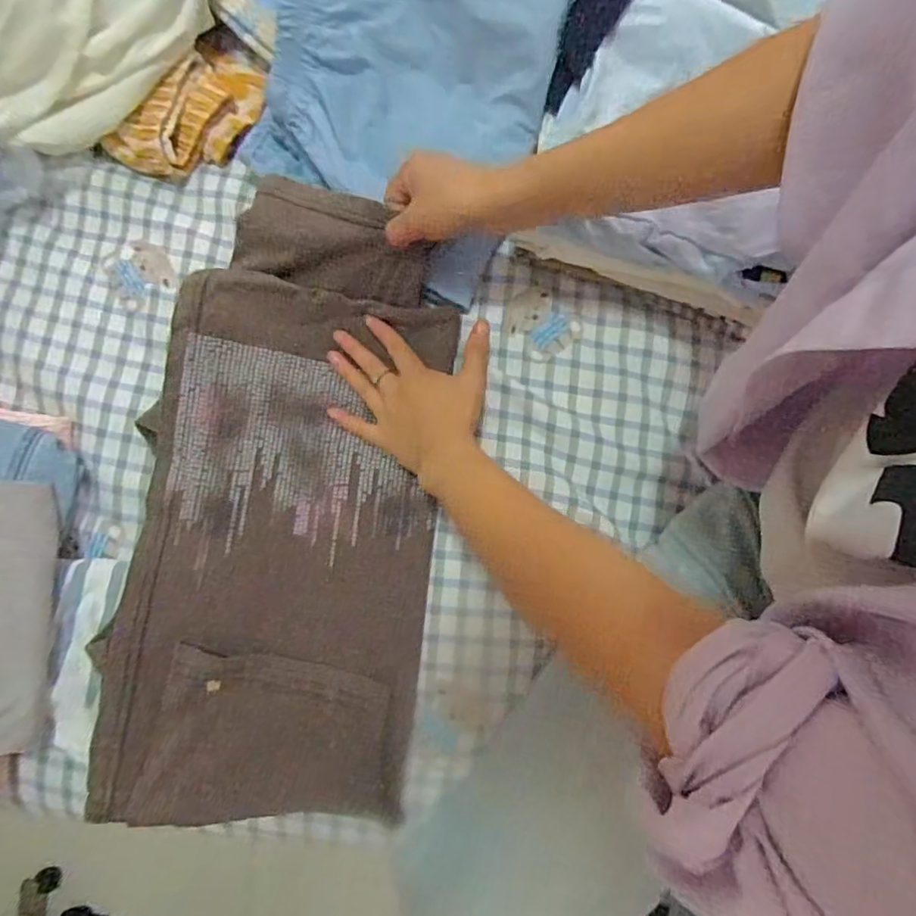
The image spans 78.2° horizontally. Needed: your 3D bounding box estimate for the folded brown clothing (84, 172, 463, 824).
[{"bbox_3d":[-0.119,0.021,0.400,0.203,0.038,0.422,3,80,-1],"label":"folded brown clothing"}]

